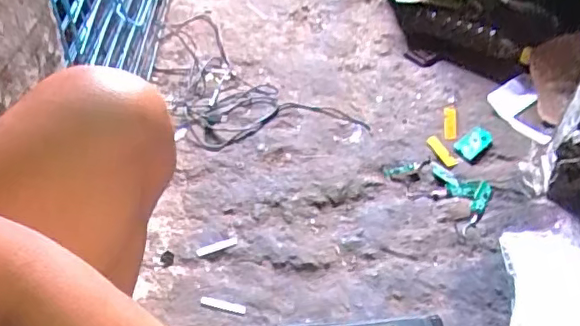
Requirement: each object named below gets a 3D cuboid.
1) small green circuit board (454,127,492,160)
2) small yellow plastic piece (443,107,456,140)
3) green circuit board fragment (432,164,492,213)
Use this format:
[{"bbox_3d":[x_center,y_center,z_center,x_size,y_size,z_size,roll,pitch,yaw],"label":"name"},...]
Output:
[{"bbox_3d":[0.337,-0.035,1.044,0.084,0.014,0.042,-33,59,-31],"label":"small green circuit board"},{"bbox_3d":[0.302,-0.076,1.070,0.025,0.007,0.090,11,47,3],"label":"small yellow plastic piece"},{"bbox_3d":[0.287,0.041,0.965,0.103,0.008,0.067,25,50,15],"label":"green circuit board fragment"}]

